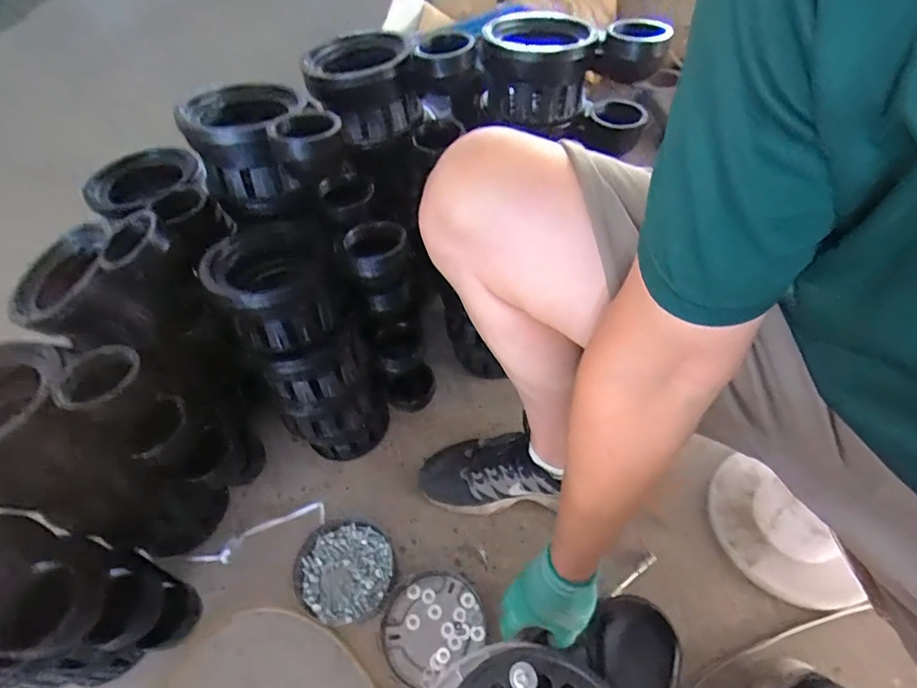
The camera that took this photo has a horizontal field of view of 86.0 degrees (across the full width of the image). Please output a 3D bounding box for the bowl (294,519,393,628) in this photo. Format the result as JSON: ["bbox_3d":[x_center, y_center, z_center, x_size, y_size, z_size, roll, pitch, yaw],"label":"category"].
[{"bbox_3d":[-0.157,0.311,0.674,0.130,0.027,0.129,-3,54,4],"label":"bowl"}]

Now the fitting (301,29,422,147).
[{"bbox_3d":[-0.123,-0.330,0.645,0.132,0.095,0.125,-16,54,-6],"label":"fitting"}]

